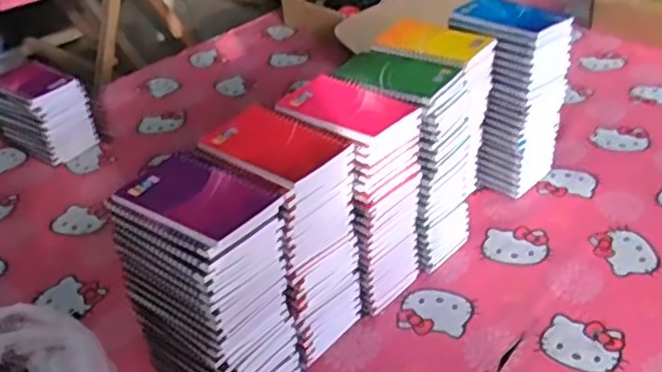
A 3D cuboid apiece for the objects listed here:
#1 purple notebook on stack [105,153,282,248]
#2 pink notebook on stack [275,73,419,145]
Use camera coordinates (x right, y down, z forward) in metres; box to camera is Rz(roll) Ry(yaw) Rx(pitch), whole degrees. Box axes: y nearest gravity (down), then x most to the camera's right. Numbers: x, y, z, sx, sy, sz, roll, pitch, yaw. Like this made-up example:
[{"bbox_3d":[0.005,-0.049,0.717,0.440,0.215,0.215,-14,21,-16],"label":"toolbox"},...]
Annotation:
[{"bbox_3d":[-0.119,0.006,0.581,0.127,0.012,0.091,19,41,29],"label":"purple notebook on stack"},{"bbox_3d":[0.012,-0.082,0.687,0.128,0.010,0.088,21,42,31],"label":"pink notebook on stack"}]

